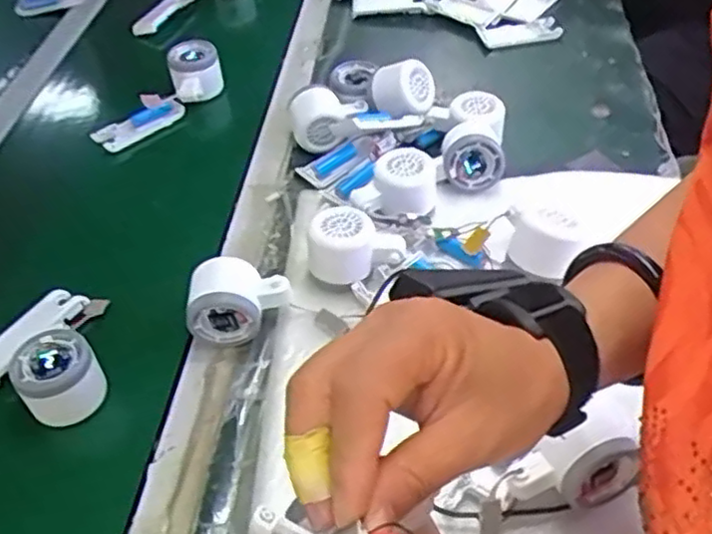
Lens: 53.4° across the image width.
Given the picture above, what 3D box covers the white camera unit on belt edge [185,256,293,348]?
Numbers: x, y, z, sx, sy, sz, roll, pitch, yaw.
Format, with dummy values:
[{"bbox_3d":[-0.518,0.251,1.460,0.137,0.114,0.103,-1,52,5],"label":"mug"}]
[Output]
[{"bbox_3d":[-0.097,0.027,0.590,0.083,0.053,0.048,-9,46,-4],"label":"white camera unit on belt edge"}]

